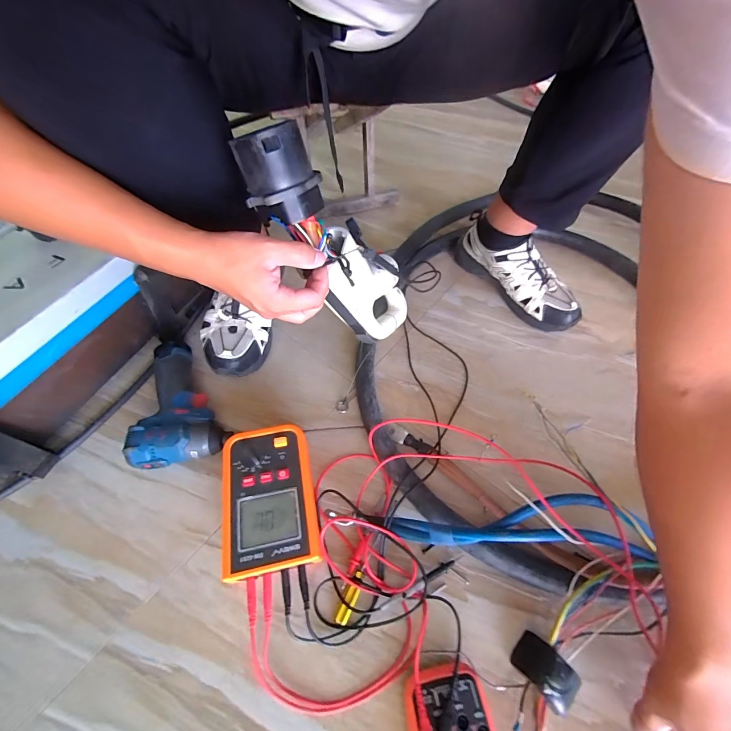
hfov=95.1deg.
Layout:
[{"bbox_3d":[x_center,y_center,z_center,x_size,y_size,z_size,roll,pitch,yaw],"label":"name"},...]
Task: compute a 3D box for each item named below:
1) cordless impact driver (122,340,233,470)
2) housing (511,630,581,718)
[{"bbox_3d":[-0.264,0.064,0.462,0.109,0.062,0.162,-22,61,-16],"label":"cordless impact driver"},{"bbox_3d":[0.186,0.314,0.342,0.038,0.035,0.056,-35,66,-23],"label":"housing"}]

